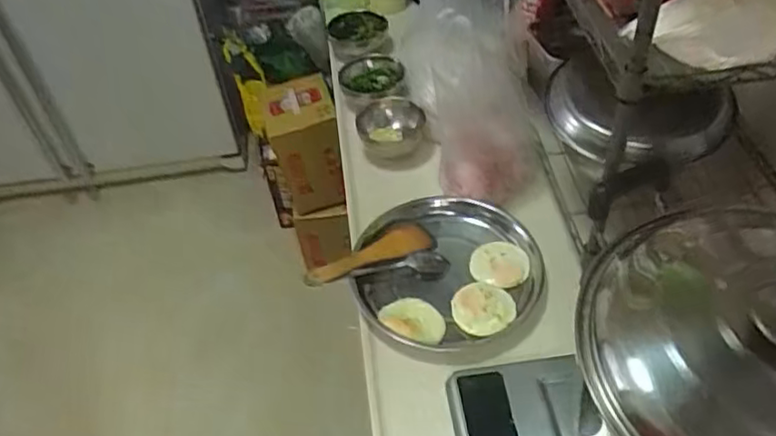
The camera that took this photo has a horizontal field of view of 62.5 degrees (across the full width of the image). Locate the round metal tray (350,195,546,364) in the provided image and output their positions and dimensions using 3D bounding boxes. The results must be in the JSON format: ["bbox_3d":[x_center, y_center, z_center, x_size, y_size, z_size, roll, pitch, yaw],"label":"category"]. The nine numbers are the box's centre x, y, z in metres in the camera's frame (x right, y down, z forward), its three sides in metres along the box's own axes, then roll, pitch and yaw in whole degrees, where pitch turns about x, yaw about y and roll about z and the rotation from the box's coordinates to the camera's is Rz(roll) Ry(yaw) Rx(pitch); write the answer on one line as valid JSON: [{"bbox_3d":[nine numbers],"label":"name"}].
[{"bbox_3d":[0.079,0.071,0.848,0.234,0.045,0.264,-3,47,2],"label":"round metal tray"}]

